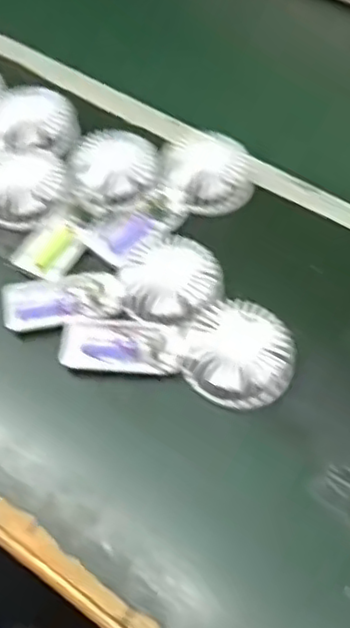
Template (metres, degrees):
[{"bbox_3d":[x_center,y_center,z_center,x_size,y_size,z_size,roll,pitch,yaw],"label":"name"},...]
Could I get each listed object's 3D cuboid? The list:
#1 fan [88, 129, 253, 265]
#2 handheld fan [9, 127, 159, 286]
[{"bbox_3d":[-0.008,-0.115,0.626,0.175,0.036,0.081,-33,63,-22],"label":"fan"},{"bbox_3d":[-0.089,-0.109,0.626,0.088,0.031,0.184,32,61,18],"label":"handheld fan"}]

